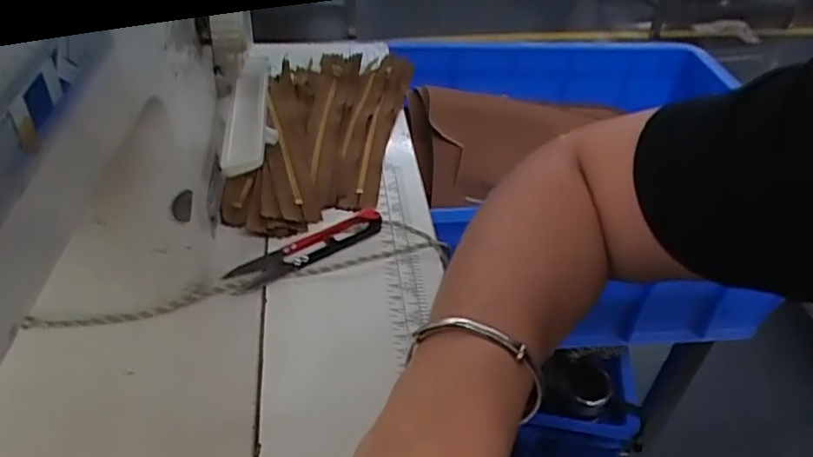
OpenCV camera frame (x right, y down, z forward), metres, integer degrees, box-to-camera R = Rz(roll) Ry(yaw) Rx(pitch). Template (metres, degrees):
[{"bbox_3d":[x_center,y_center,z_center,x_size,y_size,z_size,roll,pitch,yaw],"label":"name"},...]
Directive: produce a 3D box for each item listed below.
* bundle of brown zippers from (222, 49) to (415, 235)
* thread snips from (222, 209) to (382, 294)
[{"bbox_3d":[-0.065,-0.074,0.487,0.102,0.026,0.226,8,40,4],"label":"bundle of brown zippers"},{"bbox_3d":[-0.060,0.012,0.392,0.099,0.009,0.027,-23,47,-29],"label":"thread snips"}]

